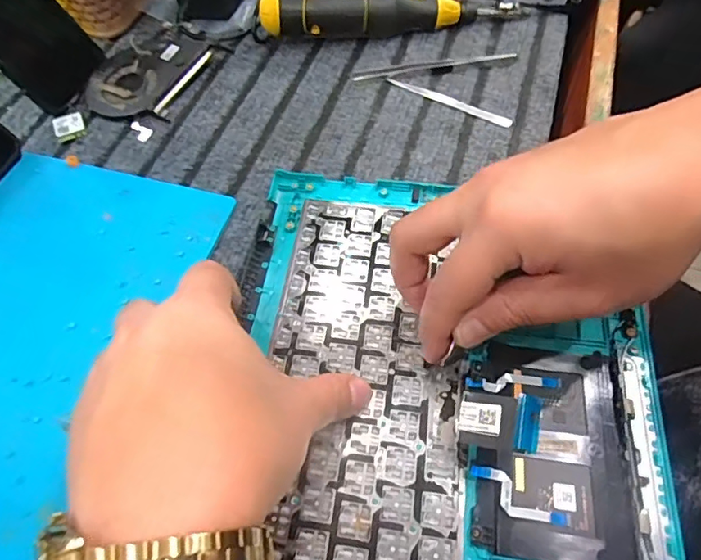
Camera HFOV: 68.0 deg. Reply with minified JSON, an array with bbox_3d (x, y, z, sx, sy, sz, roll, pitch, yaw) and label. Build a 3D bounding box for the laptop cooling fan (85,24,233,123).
[{"bbox_3d":[-0.160,-0.170,0.417,0.080,0.015,0.107,21,62,14],"label":"laptop cooling fan"}]

